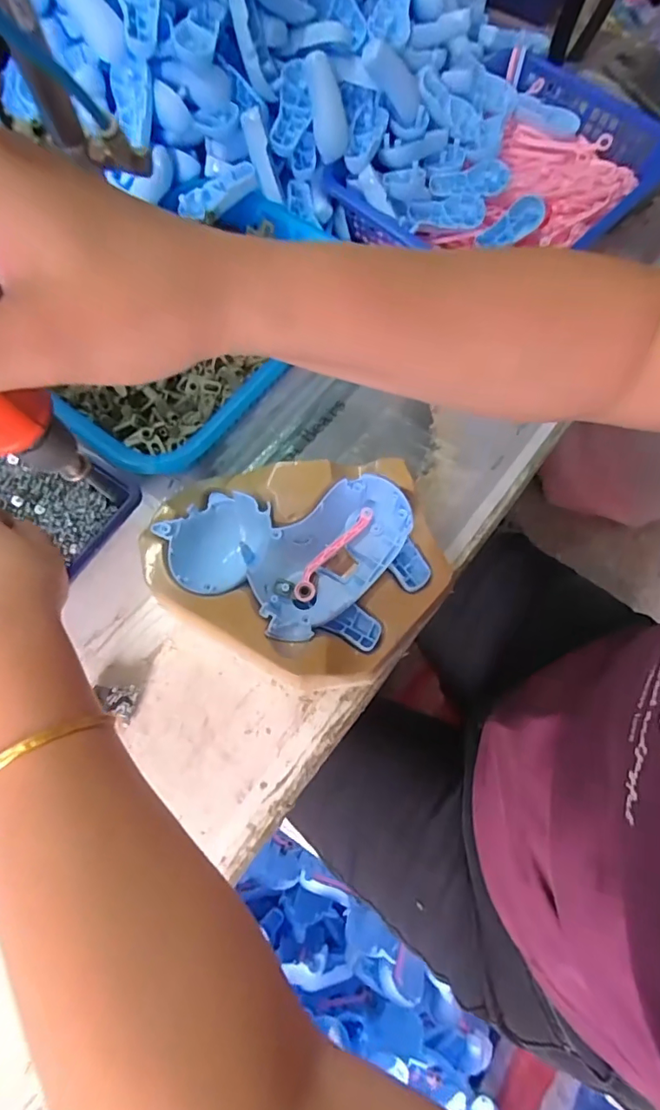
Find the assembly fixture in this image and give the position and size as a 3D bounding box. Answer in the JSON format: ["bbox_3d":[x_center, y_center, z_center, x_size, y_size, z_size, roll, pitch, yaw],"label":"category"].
[{"bbox_3d":[-0.022,0.012,0.346,0.190,0.058,0.146,1,68,-1],"label":"assembly fixture"}]

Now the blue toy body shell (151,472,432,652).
[{"bbox_3d":[-0.023,0.004,0.334,0.166,0.031,0.107,-5,77,-4],"label":"blue toy body shell"}]

